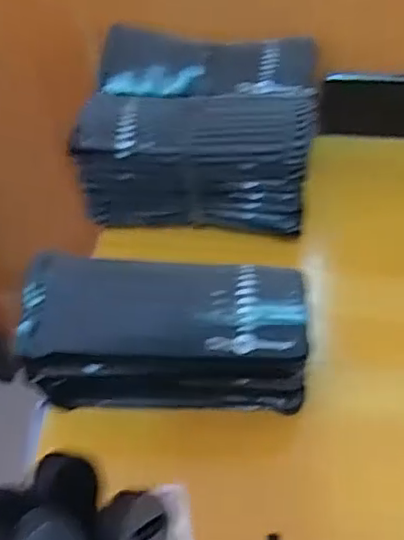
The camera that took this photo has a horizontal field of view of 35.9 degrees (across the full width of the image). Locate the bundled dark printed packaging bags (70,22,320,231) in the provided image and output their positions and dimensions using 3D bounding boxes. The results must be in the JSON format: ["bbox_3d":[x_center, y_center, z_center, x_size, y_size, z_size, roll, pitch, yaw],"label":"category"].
[{"bbox_3d":[0.003,-0.134,0.599,0.203,0.116,0.166,3,51,7],"label":"bundled dark printed packaging bags"}]

